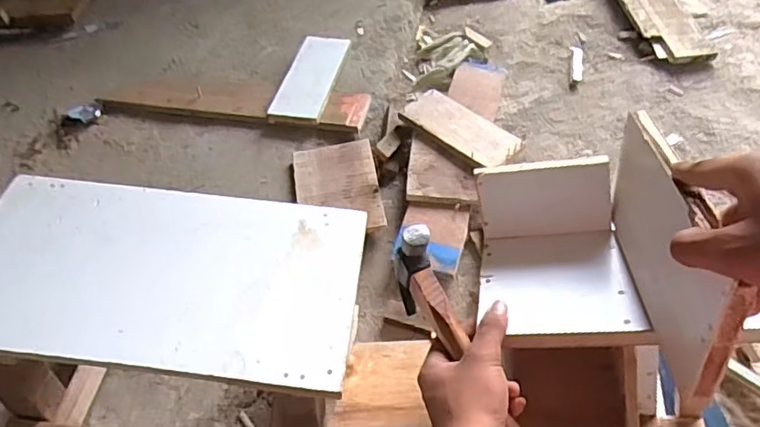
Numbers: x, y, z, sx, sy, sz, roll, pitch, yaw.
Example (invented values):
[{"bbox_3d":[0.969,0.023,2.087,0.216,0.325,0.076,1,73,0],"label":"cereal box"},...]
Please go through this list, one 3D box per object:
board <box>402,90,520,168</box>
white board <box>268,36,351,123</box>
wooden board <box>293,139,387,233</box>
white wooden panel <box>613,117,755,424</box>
[{"bbox_3d":[0.147,-0.159,1.054,0.221,0.015,0.112,35,61,30],"label":"board"},{"bbox_3d":[-0.143,-0.282,1.171,0.107,0.009,0.253,6,54,11],"label":"white board"},{"bbox_3d":[-0.075,-0.048,0.996,0.142,0.017,0.197,-9,52,-3],"label":"wooden board"},{"bbox_3d":[0.210,0.023,0.417,0.018,0.109,0.226,3,39,6],"label":"white wooden panel"}]

